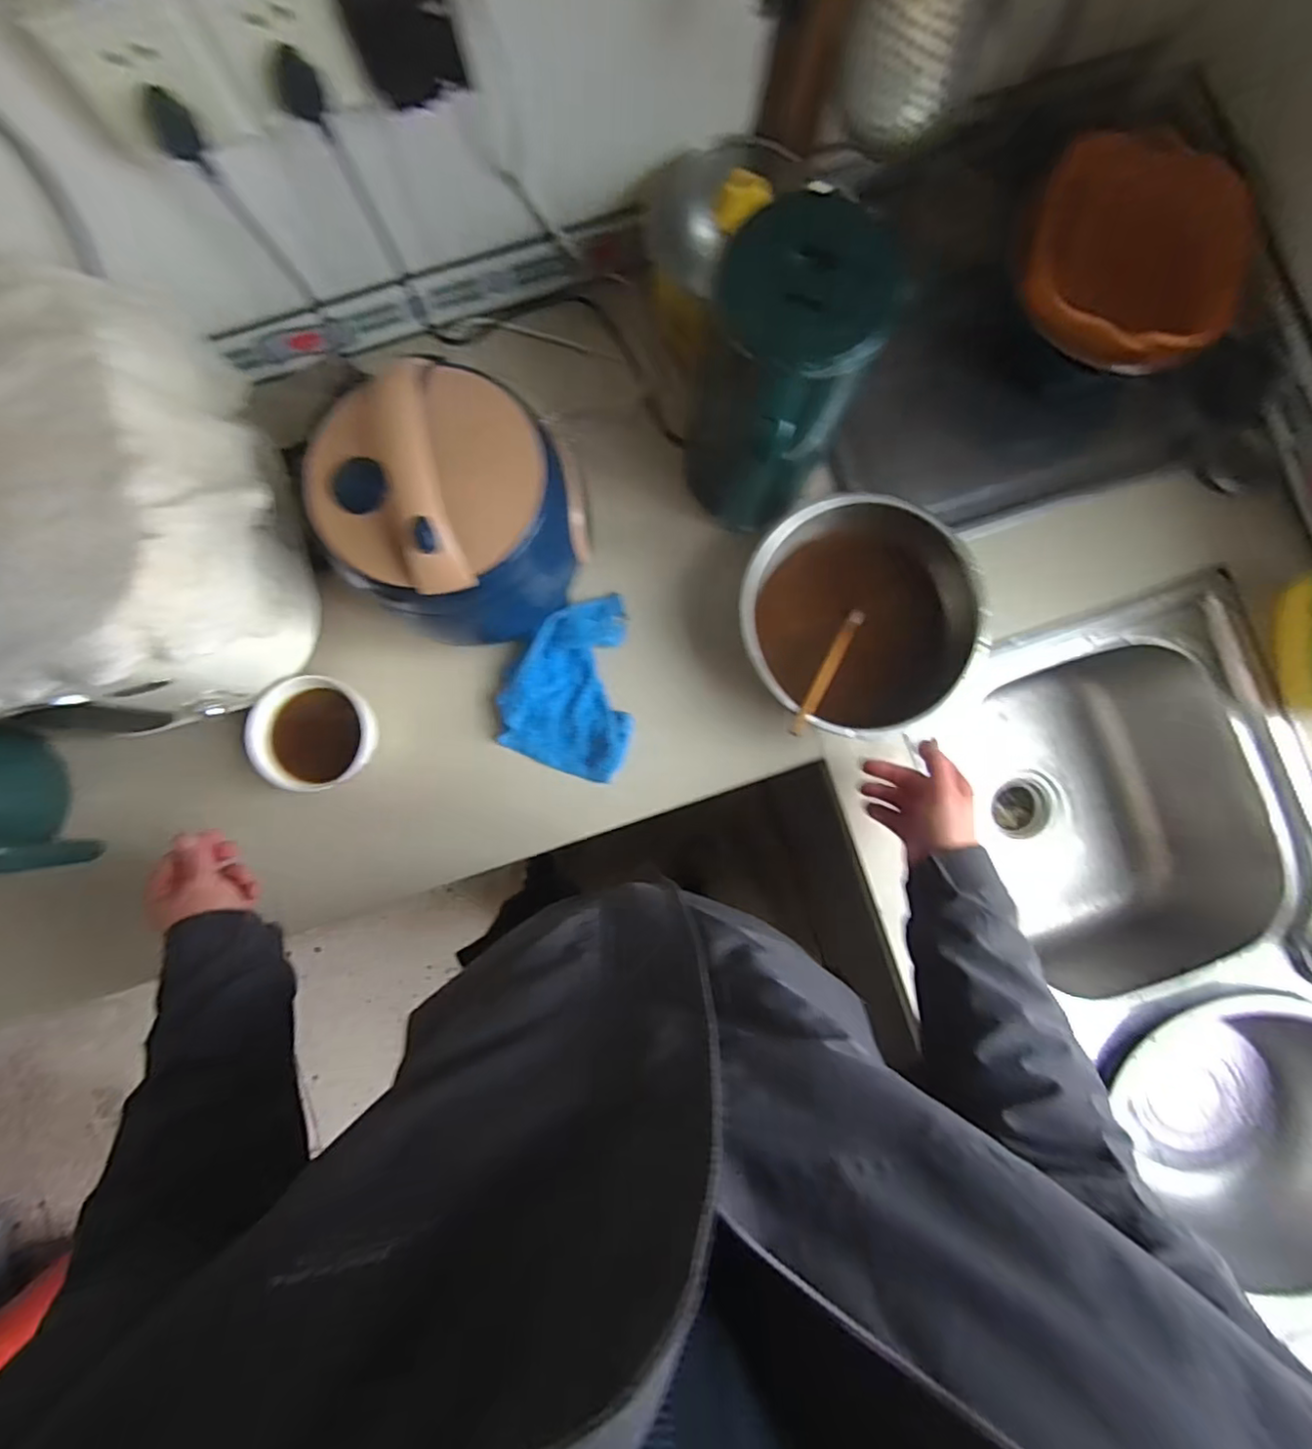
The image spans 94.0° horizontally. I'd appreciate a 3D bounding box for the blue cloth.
[{"bbox_3d":[-0.090,-0.041,0.631,0.128,0.031,0.184,3,85,-1],"label":"blue cloth"}]

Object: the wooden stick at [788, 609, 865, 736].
[{"bbox_3d":[0.165,-0.053,0.587,0.014,0.011,0.156,32,66,2],"label":"wooden stick"}]

